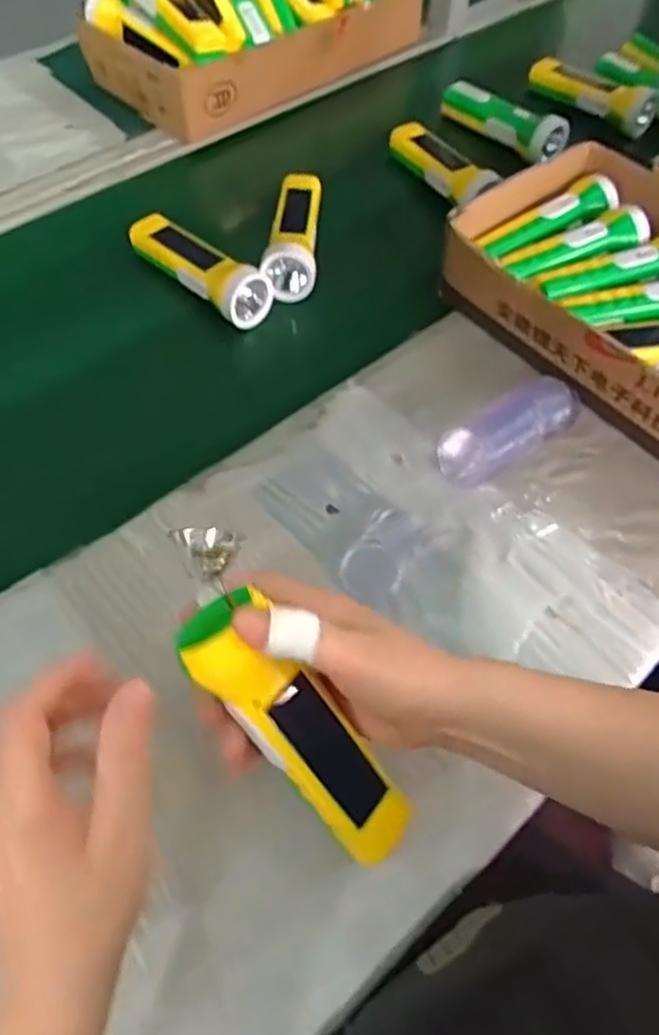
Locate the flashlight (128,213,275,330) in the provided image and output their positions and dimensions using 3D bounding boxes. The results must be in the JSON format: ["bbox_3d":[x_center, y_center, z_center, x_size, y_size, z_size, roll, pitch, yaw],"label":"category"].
[{"bbox_3d":[-0.133,-0.246,0.668,0.171,0.040,0.057,35,63,18],"label":"flashlight"}]

